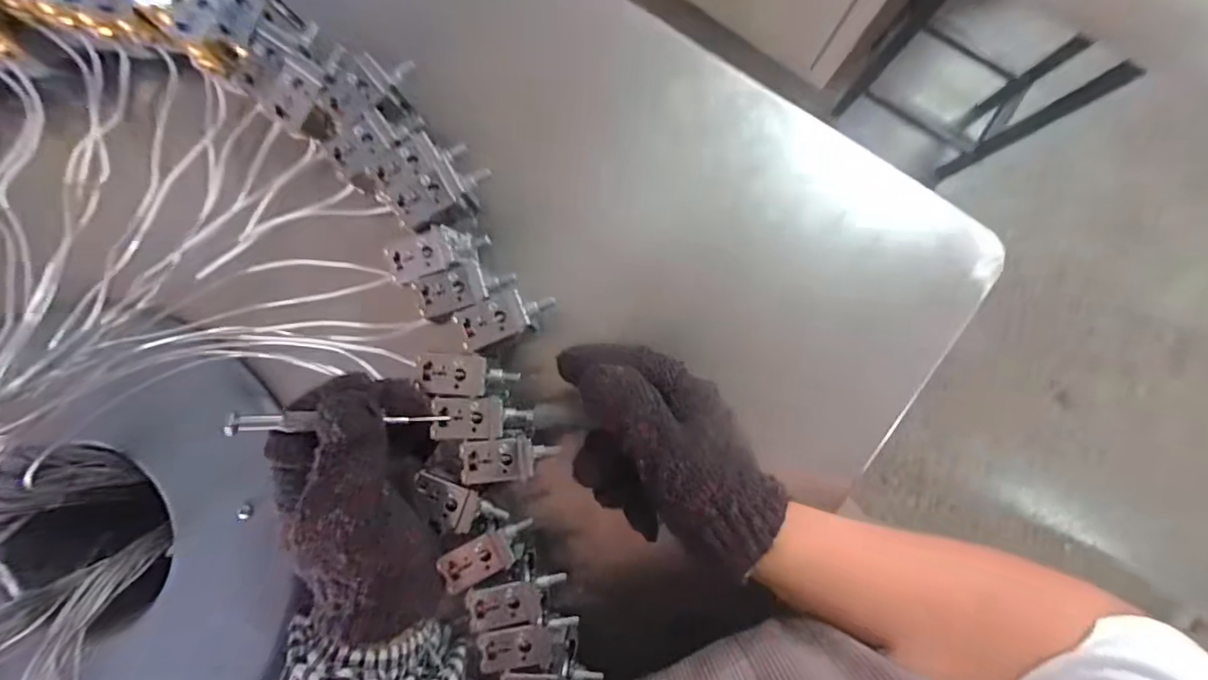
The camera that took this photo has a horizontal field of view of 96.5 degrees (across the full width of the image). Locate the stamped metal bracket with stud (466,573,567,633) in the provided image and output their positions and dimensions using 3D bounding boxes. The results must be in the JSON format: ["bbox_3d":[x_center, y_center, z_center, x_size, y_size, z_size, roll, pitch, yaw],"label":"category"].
[{"bbox_3d":[-0.046,0.143,0.296,0.053,0.015,0.022,-7,92,-18],"label":"stamped metal bracket with stud"}]

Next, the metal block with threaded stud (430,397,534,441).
[{"bbox_3d":[-0.066,0.043,0.299,0.052,0.016,0.024,3,93,-10],"label":"metal block with threaded stud"}]

